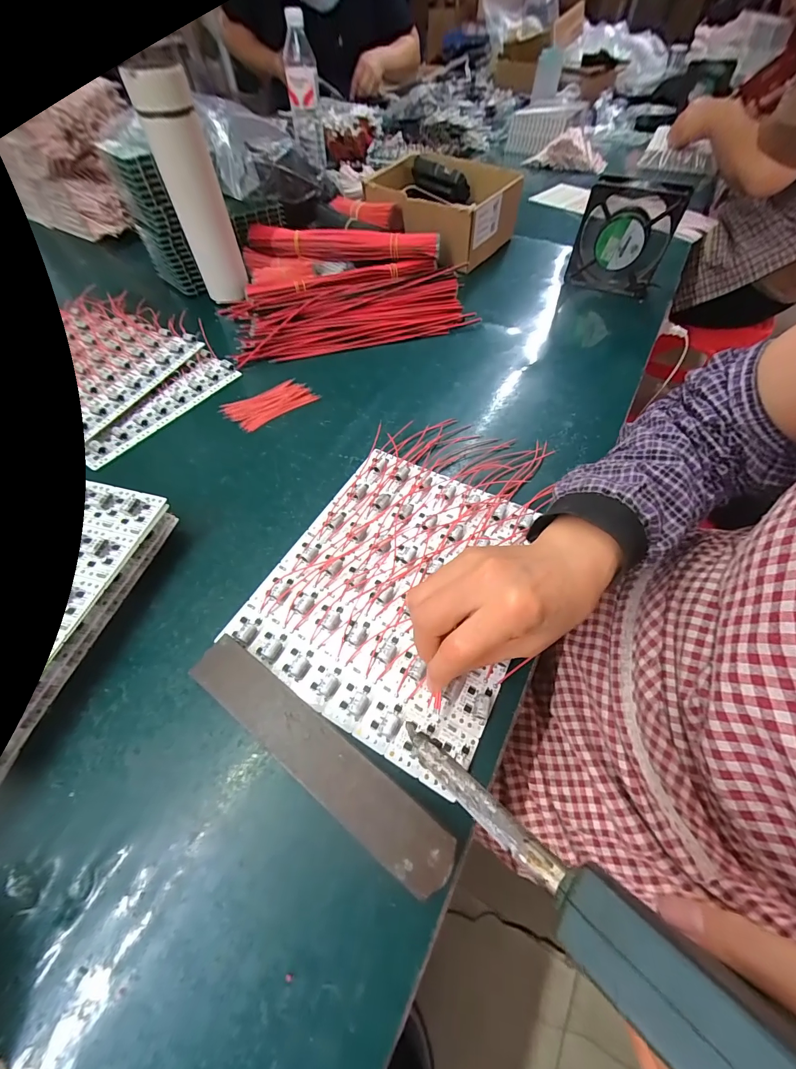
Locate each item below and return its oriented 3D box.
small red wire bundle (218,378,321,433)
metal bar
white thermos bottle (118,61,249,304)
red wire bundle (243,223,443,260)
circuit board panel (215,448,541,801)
[{"bbox_3d":[-0.156,-0.159,0.443,0.100,0.005,0.059,-33,62,-19],"label":"small red wire bundle"},{"bbox_3d":[-0.055,0.137,0.237,0.198,0.017,0.036,31,62,20],"label":"metal bar"},{"bbox_3d":[-0.270,-0.452,0.493,0.068,0.202,0.060,-18,58,-11],"label":"white thermos bottle"},{"bbox_3d":[-0.088,-0.451,0.575,0.298,0.036,0.035,9,58,6],"label":"red wire bundle"},{"bbox_3d":[0.002,0.032,0.309,0.199,0.011,0.234,24,60,16],"label":"circuit board panel"}]

